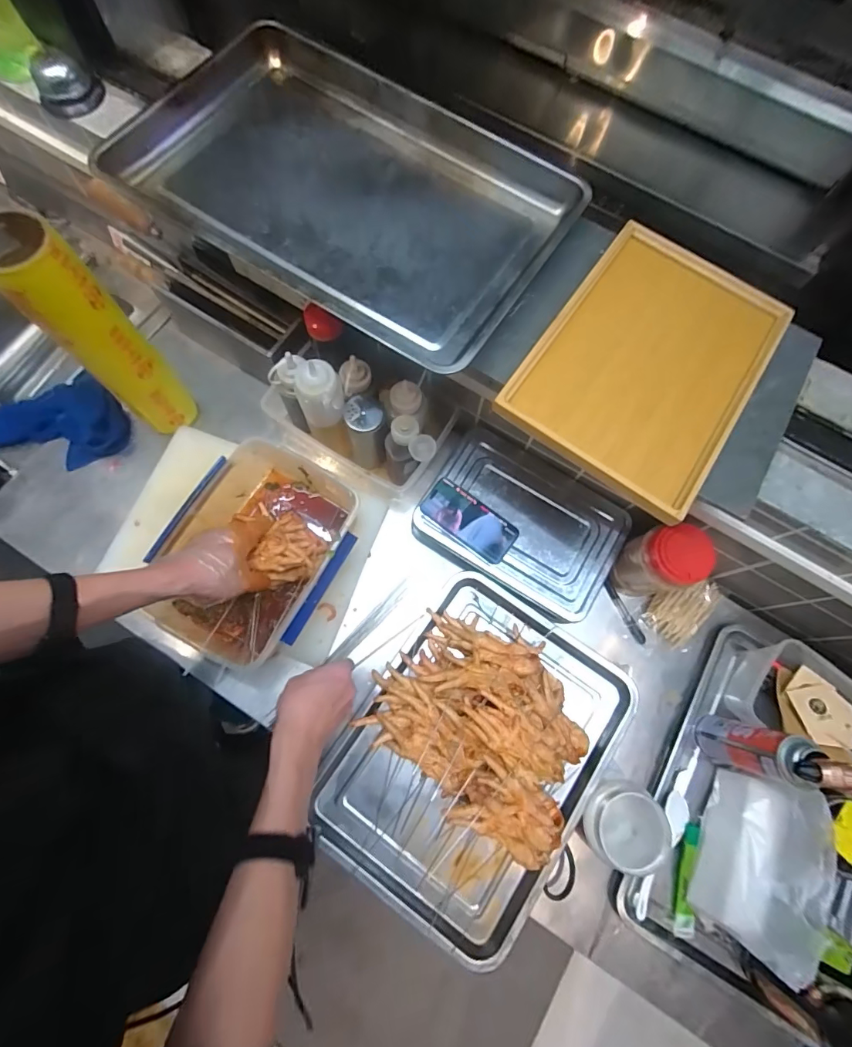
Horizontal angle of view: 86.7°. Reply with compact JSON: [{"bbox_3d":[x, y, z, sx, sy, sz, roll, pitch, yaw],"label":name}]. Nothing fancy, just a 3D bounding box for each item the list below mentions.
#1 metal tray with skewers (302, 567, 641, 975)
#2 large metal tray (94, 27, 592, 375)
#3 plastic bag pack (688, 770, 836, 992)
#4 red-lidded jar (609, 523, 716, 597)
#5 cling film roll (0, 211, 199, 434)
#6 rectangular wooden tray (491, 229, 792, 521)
[{"bbox_3d":[0.072,0.311,0.620,0.316,0.080,0.416,35,76,7],"label":"metal tray with skewers"},{"bbox_3d":[-0.104,-0.474,0.640,0.575,0.061,0.370,33,76,7],"label":"large metal tray"},{"bbox_3d":[0.453,0.454,0.605,0.090,0.119,0.203,26,75,5],"label":"plastic bag pack"},{"bbox_3d":[0.358,0.062,0.706,0.074,0.165,0.088,-13,75,-6],"label":"red-lidded jar"},{"bbox_3d":[-0.448,-0.249,0.645,0.084,0.348,0.096,-43,80,-12],"label":"cling film roll"},{"bbox_3d":[0.291,-0.217,0.585,0.254,0.016,0.370,34,76,7],"label":"rectangular wooden tray"}]

